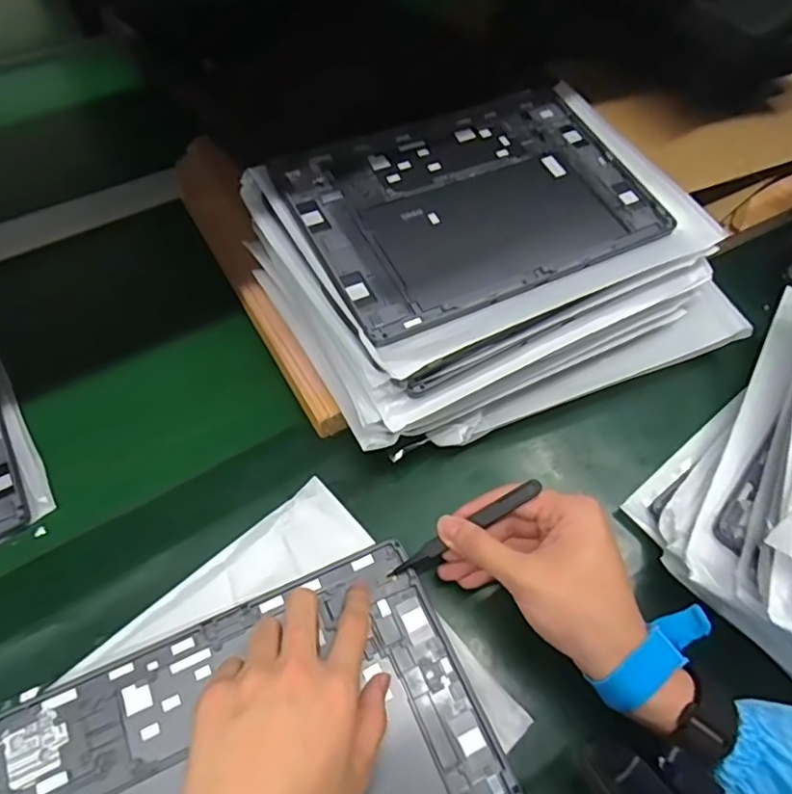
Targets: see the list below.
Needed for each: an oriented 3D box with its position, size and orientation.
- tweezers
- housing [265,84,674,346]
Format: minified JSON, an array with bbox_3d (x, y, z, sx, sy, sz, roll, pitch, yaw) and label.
[{"bbox_3d":[0.042,0.083,0.367,0.114,0.017,0.011,-36,62,18],"label":"tweezers"},{"bbox_3d":[0.055,-0.147,0.430,0.257,0.008,0.177,-23,67,-19],"label":"housing"}]

